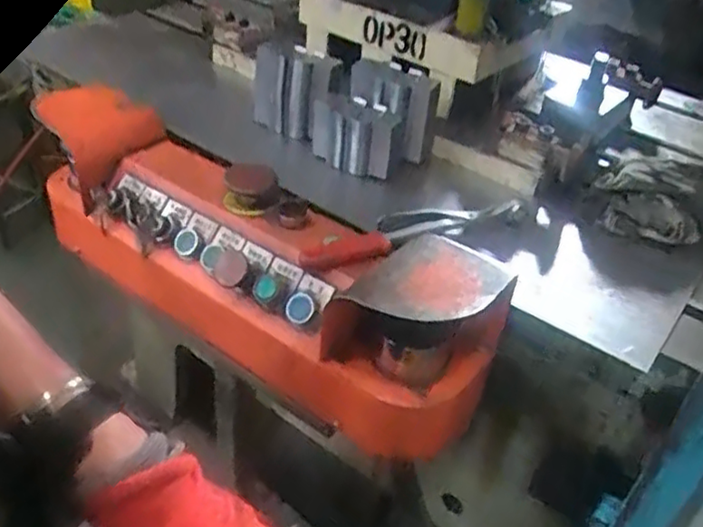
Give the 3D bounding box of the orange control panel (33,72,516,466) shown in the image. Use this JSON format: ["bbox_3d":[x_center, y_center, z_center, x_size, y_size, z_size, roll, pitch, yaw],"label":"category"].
[{"bbox_3d":[-0.117,-0.017,0.712,0.557,0.166,0.153,26,41,22],"label":"orange control panel"}]

